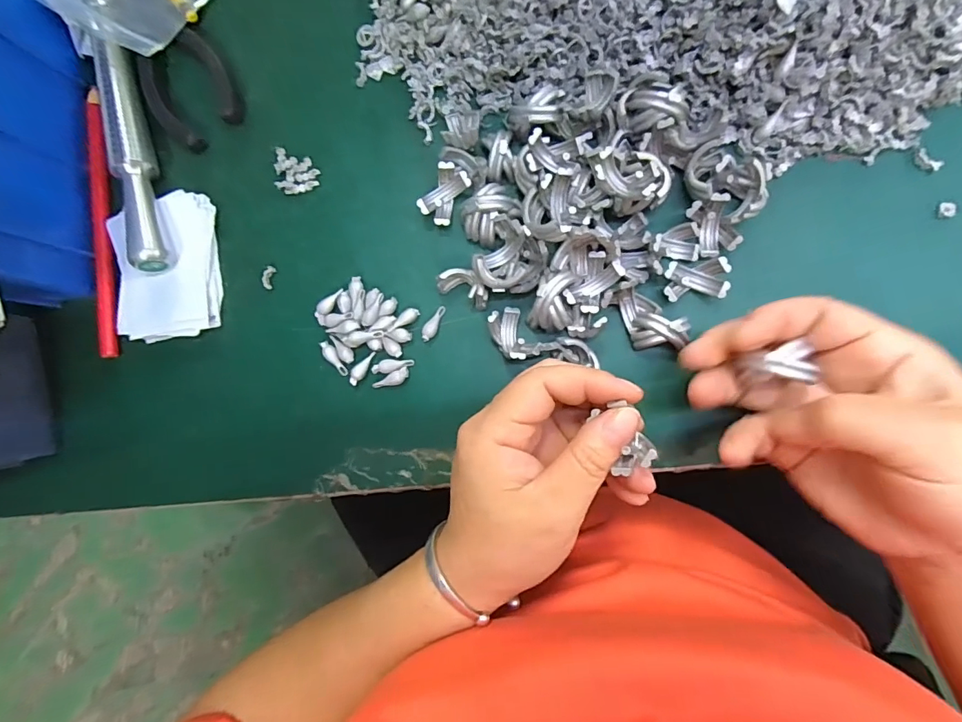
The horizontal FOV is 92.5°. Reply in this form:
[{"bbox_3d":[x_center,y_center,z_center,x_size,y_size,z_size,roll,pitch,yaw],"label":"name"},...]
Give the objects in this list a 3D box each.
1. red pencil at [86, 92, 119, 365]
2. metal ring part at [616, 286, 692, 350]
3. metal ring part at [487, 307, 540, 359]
[{"bbox_3d":[-0.231,-0.083,0.280,0.013,0.007,0.160,-3,88,7],"label":"red pencil"},{"bbox_3d":[0.086,-0.019,0.239,0.038,0.017,0.024,33,93,6],"label":"metal ring part"},{"bbox_3d":[0.016,-0.014,0.247,0.019,0.020,0.030,-25,86,6],"label":"metal ring part"}]

